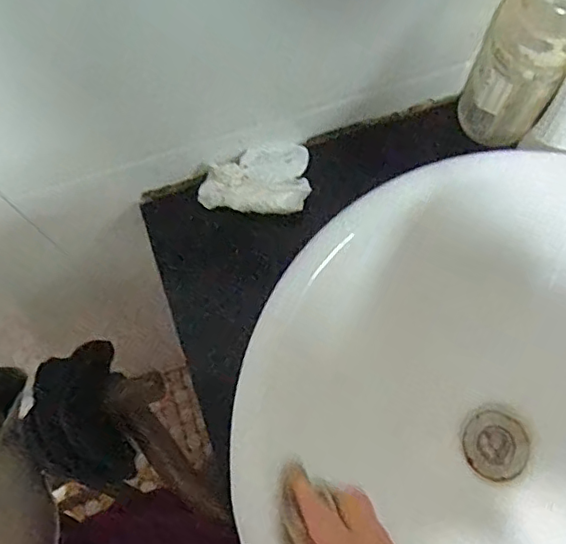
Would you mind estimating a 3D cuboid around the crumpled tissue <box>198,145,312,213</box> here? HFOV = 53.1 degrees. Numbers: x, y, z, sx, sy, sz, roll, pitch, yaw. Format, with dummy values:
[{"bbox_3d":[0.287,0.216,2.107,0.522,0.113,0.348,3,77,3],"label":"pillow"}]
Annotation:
[{"bbox_3d":[-0.025,-0.084,0.509,0.098,0.021,0.065,-5,72,-1],"label":"crumpled tissue"}]

